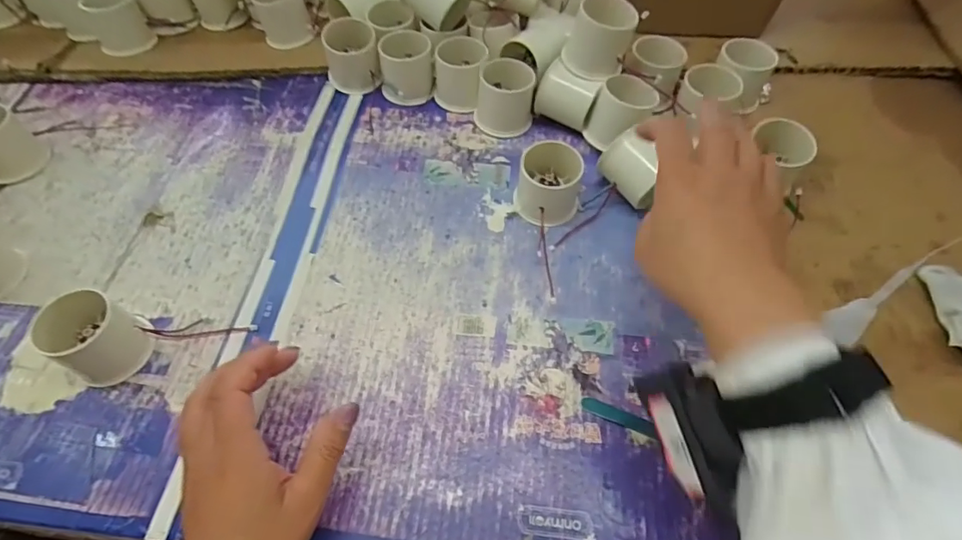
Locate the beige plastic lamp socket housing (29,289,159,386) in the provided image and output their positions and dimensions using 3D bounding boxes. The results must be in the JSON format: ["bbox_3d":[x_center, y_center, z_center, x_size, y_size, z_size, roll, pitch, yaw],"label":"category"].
[{"bbox_3d":[-0.272,0.047,0.354,0.044,0.054,0.051,37,65,21],"label":"beige plastic lamp socket housing"}]

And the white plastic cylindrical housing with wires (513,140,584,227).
[{"bbox_3d":[0.059,-0.075,0.430,0.054,0.047,0.063,9,58,6],"label":"white plastic cylindrical housing with wires"}]

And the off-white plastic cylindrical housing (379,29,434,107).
[{"bbox_3d":[-0.075,-0.204,0.506,0.052,0.048,0.061,-3,58,-1],"label":"off-white plastic cylindrical housing"}]

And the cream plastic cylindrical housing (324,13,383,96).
[{"bbox_3d":[-0.132,-0.219,0.511,0.054,0.057,0.049,-9,58,-5],"label":"cream plastic cylindrical housing"}]

